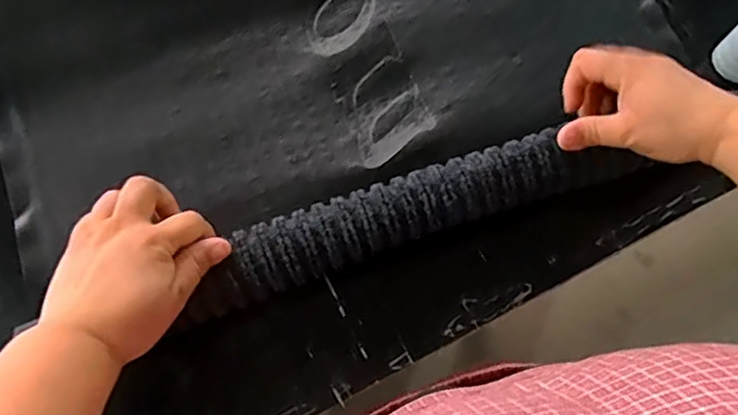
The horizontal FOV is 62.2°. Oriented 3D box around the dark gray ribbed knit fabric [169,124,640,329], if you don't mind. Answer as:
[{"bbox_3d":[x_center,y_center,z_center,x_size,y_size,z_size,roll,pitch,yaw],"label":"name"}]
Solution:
[{"bbox_3d":[0.035,0.001,0.470,0.354,0.030,0.050,-18,73,-7],"label":"dark gray ribbed knit fabric"}]

